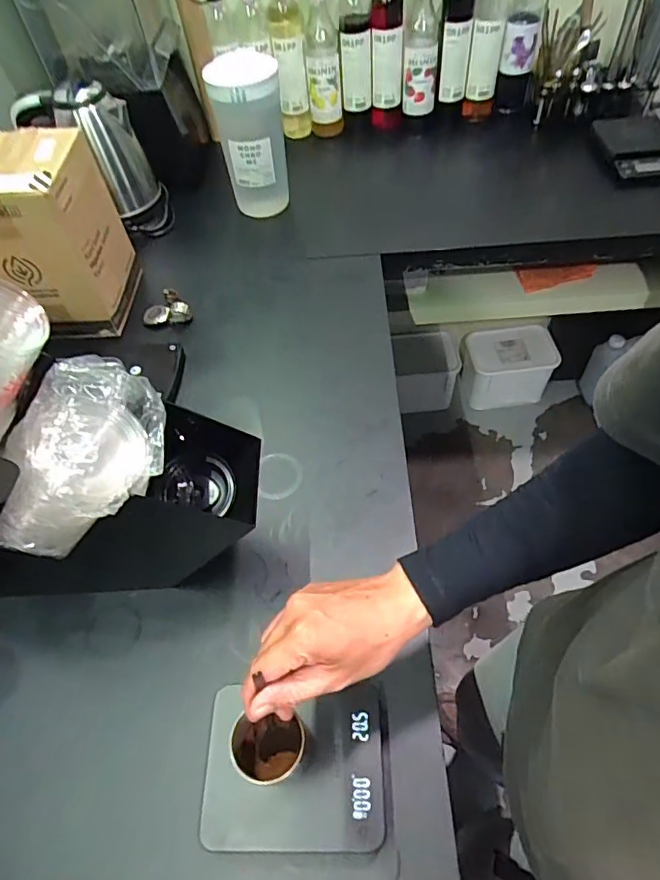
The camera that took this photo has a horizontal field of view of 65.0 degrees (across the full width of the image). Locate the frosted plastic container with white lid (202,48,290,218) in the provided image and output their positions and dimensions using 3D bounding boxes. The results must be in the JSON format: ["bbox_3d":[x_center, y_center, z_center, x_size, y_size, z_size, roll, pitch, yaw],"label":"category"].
[{"bbox_3d":[-0.135,-0.517,0.913,0.116,0.256,0.128,-11,54,-3],"label":"frosted plastic container with white lid"}]

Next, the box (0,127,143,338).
[{"bbox_3d":[-0.411,-0.298,0.766,0.157,0.236,0.169,-2,54,4],"label":"box"}]

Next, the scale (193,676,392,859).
[{"bbox_3d":[-0.031,0.297,0.476,0.156,0.035,0.125,-2,54,3],"label":"scale"}]

